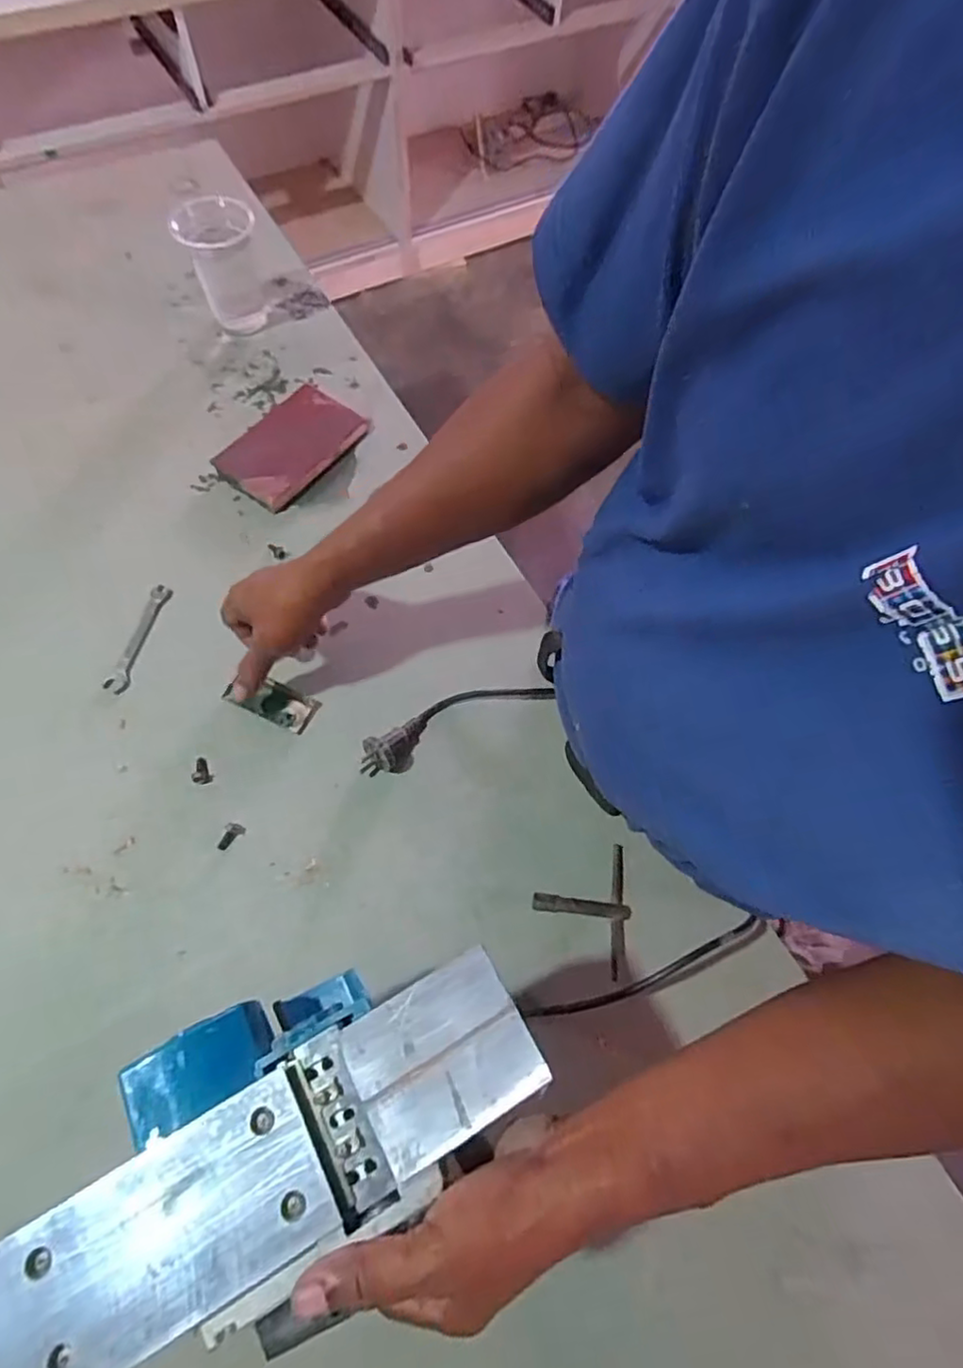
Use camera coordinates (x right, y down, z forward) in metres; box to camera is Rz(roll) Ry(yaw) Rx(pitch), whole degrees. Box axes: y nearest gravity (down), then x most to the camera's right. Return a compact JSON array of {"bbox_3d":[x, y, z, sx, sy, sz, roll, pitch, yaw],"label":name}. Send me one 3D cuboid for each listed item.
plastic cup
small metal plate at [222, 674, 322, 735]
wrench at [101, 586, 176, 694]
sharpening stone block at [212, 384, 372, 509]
[{"bbox_3d":[-0.298,-0.488,0.756,0.087,0.111,0.105,-17,67,-9],"label":"plastic cup"},{"bbox_3d":[-0.191,0.016,0.594,0.081,0.006,0.035,24,67,9],"label":"small metal plate"},{"bbox_3d":[-0.325,-0.043,0.615,0.025,0.009,0.113,12,66,3],"label":"wrench"},{"bbox_3d":[-0.208,-0.262,0.712,0.102,0.028,0.149,39,70,15],"label":"sharpening stone block"}]

